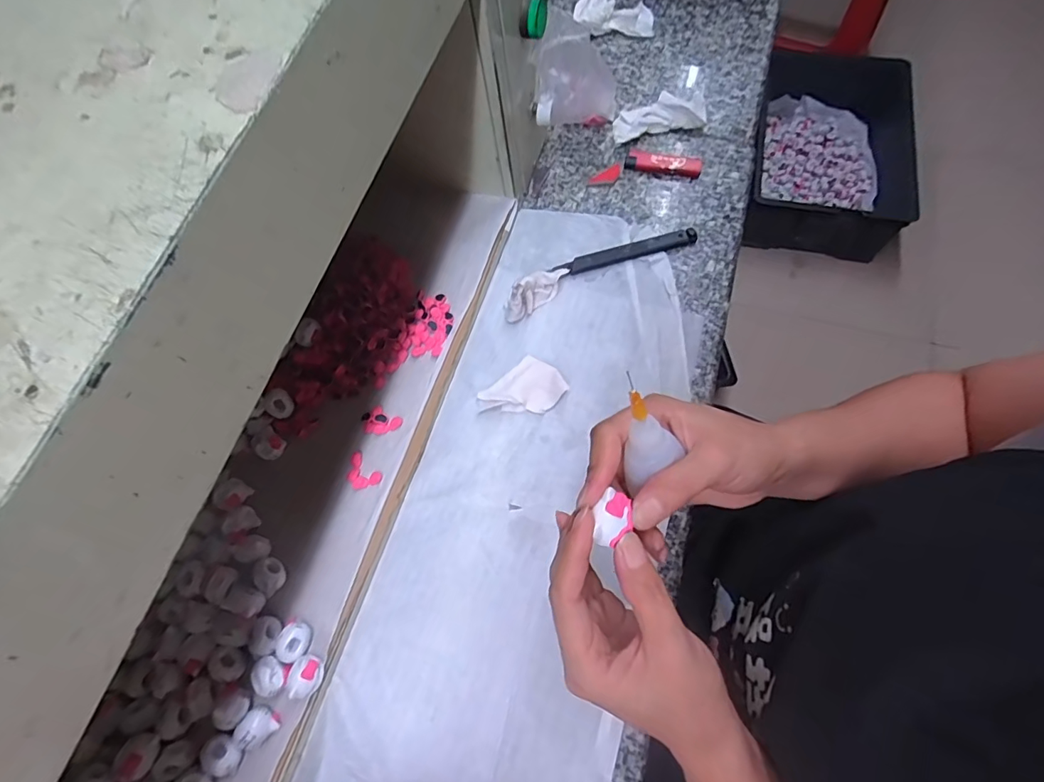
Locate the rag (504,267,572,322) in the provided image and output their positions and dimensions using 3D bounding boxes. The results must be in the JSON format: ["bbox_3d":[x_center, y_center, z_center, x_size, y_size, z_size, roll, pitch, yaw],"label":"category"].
[{"bbox_3d":[0.010,-0.093,0.439,0.066,0.033,0.026,-38,72,-9],"label":"rag"}]

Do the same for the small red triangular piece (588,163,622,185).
[{"bbox_3d":[0.088,-0.221,0.500,0.040,0.004,0.018,-32,71,-7],"label":"small red triangular piece"}]

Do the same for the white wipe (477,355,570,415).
[{"bbox_3d":[0.000,0.002,0.411,0.066,0.011,0.048,-40,72,-9],"label":"white wipe"}]

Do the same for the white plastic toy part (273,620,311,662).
[{"bbox_3d":[-0.161,0.177,0.343,0.024,0.014,0.023,-1,70,4],"label":"white plastic toy part"}]

